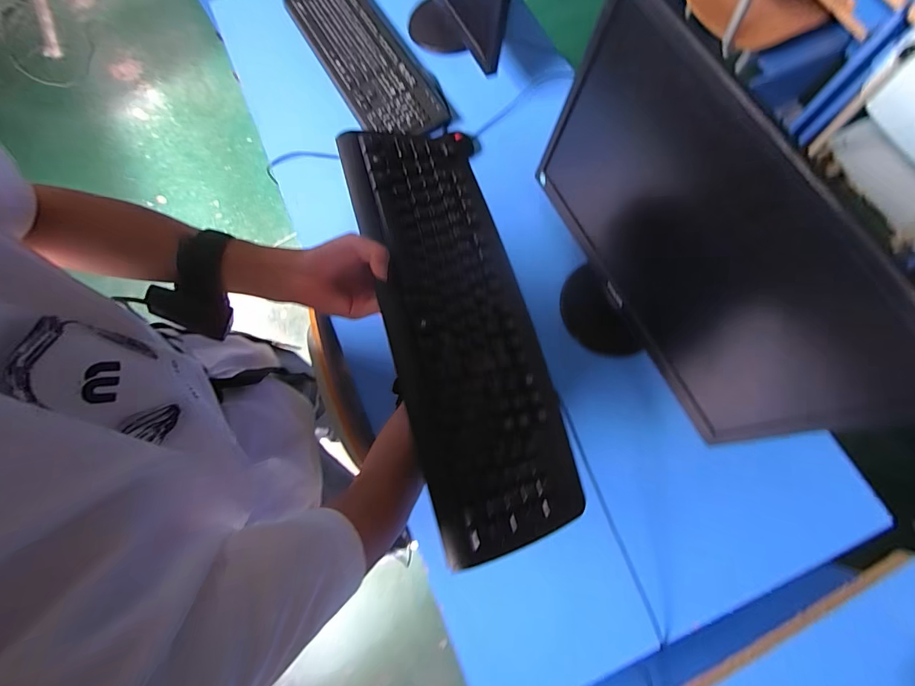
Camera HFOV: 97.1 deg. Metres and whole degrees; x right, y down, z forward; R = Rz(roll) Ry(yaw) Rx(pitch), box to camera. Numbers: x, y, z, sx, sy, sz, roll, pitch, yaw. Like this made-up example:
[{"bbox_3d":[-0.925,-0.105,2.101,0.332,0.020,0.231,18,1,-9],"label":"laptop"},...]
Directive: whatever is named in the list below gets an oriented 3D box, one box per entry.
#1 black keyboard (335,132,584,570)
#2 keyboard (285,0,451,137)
[{"bbox_3d":[0.004,-0.030,0.413,0.154,0.016,0.436,-10,74,-26],"label":"black keyboard"},{"bbox_3d":[-0.183,-0.562,0.789,0.153,0.020,0.437,-28,75,-7],"label":"keyboard"}]

